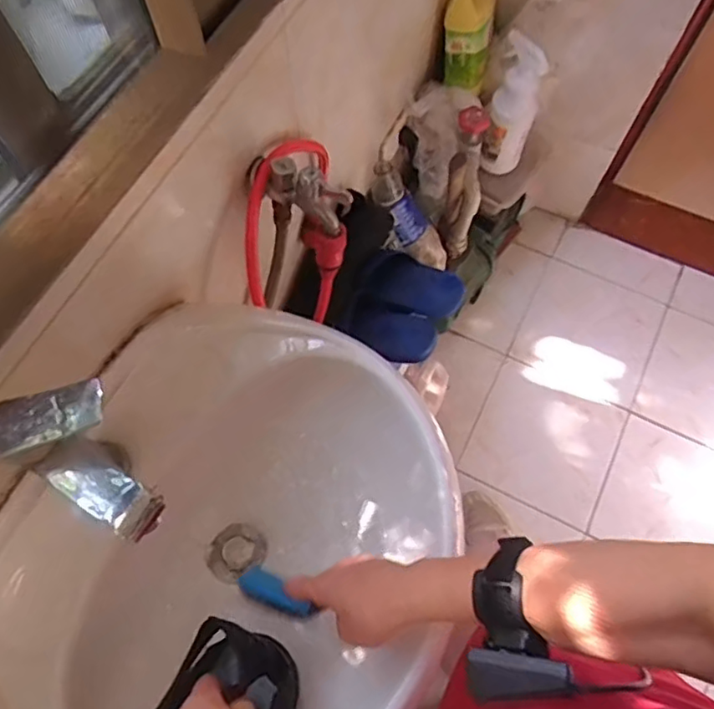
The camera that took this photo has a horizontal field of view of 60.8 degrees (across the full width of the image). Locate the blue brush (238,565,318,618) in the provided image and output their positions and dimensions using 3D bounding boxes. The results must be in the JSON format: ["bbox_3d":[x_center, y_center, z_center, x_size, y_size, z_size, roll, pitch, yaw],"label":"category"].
[{"bbox_3d":[-0.075,0.221,0.560,0.085,0.021,0.027,14,64,39],"label":"blue brush"}]

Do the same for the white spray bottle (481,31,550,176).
[{"bbox_3d":[0.286,-0.447,1.117,0.083,0.276,0.053,22,69,9],"label":"white spray bottle"}]

